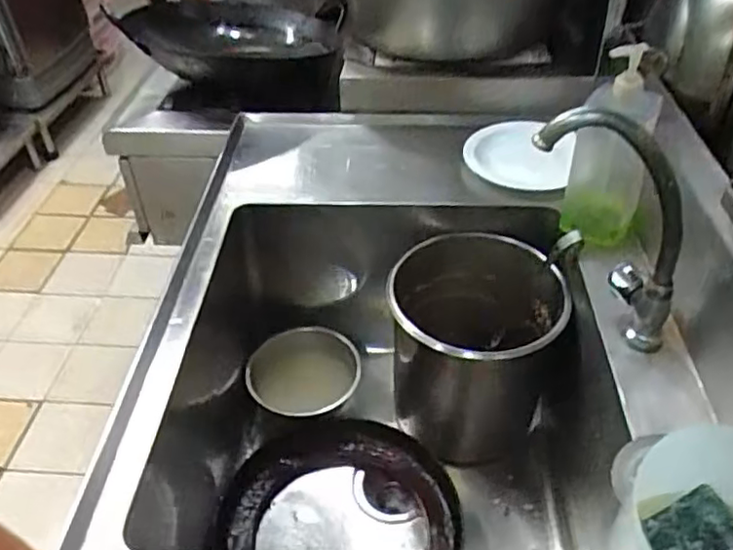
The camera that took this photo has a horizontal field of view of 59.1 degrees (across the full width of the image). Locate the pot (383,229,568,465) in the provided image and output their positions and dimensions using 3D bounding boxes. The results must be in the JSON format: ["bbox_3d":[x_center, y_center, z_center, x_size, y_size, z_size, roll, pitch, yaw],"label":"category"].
[{"bbox_3d":[0.151,0.113,0.935,0.235,0.273,0.233,0,40,0],"label":"pot"}]

